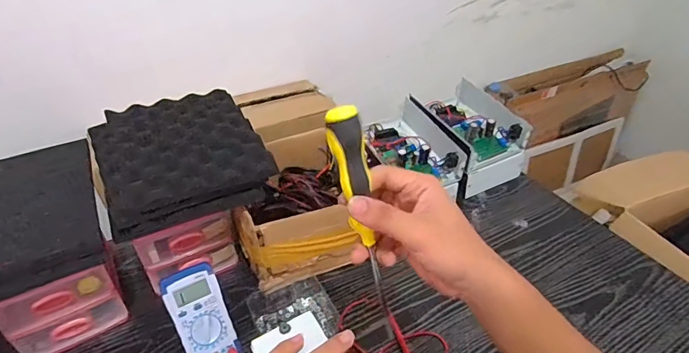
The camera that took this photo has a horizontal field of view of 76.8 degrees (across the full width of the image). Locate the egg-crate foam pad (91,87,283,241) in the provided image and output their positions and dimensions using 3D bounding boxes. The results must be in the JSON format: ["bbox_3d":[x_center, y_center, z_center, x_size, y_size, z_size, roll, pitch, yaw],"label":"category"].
[{"bbox_3d":[-0.240,-0.038,0.637,0.218,0.050,0.281,-19,42,-23],"label":"egg-crate foam pad"}]

